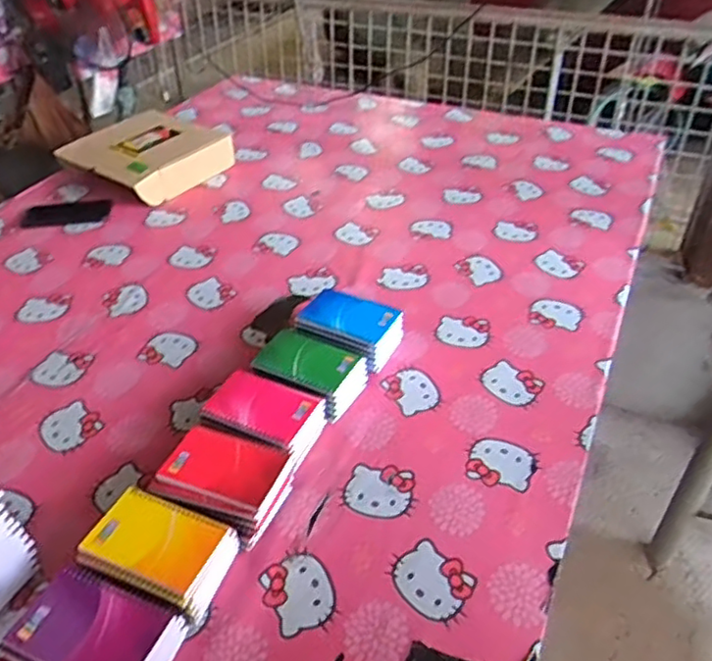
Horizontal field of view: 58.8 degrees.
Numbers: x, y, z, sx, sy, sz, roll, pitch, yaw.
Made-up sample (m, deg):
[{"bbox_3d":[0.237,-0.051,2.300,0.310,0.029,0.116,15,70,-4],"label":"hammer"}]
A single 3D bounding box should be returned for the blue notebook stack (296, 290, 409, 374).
[{"bbox_3d":[-0.010,0.001,0.916,0.136,0.068,0.101,19,44,22],"label":"blue notebook stack"}]

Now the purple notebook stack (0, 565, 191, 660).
[{"bbox_3d":[-0.236,0.290,0.582,0.132,0.062,0.093,16,43,19],"label":"purple notebook stack"}]

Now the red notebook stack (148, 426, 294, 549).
[{"bbox_3d":[-0.148,0.176,0.717,0.141,0.060,0.102,13,42,16],"label":"red notebook stack"}]

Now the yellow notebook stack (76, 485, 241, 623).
[{"bbox_3d":[-0.199,0.232,0.651,0.142,0.065,0.093,15,43,18],"label":"yellow notebook stack"}]

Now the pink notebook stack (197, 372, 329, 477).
[{"bbox_3d":[-0.109,0.112,0.792,0.148,0.057,0.100,21,45,24],"label":"pink notebook stack"}]

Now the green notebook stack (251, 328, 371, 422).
[{"bbox_3d":[-0.063,0.056,0.856,0.135,0.061,0.095,19,44,22],"label":"green notebook stack"}]

